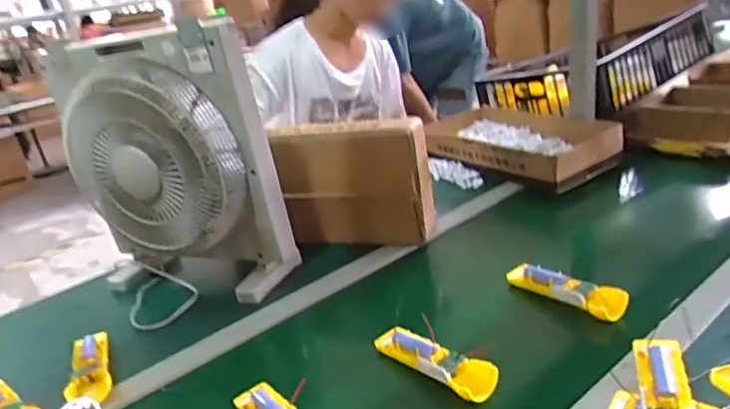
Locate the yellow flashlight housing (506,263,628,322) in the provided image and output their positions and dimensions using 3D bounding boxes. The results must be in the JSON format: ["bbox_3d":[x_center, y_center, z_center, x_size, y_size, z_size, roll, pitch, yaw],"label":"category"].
[{"bbox_3d":[0.275,0.112,0.779,0.049,0.028,0.166,-22,27,-30],"label":"yellow flashlight housing"}]

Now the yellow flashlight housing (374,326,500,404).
[{"bbox_3d":[0.078,0.187,0.682,0.045,0.029,0.166,-27,30,-38],"label":"yellow flashlight housing"}]

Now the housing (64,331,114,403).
[{"bbox_3d":[-0.370,0.222,0.760,0.052,0.026,0.167,-18,25,-22],"label":"housing"}]

